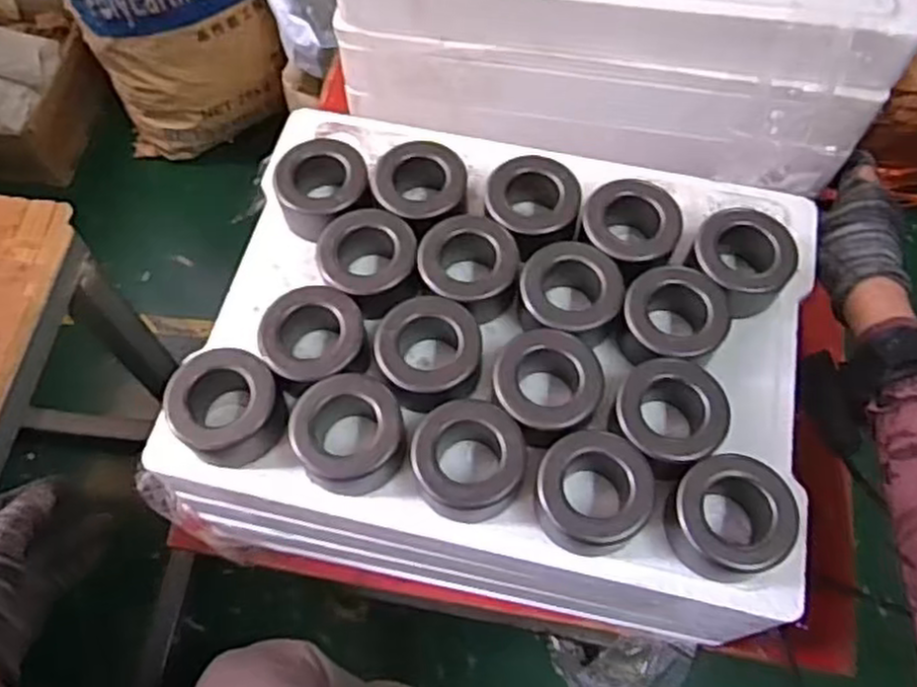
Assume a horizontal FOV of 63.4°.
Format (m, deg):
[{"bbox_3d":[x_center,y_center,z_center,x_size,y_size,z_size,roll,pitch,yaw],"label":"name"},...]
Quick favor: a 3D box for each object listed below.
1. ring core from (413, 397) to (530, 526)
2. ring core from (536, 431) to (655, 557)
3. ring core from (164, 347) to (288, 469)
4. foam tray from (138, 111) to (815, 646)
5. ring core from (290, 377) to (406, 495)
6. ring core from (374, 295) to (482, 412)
[{"bbox_3d":[0.006,0.066,0.416,0.059,0.036,0.059,0,64,0],"label":"ring core"},{"bbox_3d":[0.073,0.082,0.408,0.059,0.037,0.059,7,64,3],"label":"ring core"},{"bbox_3d":[-0.133,0.038,0.429,0.061,0.036,0.062,0,64,0],"label":"ring core"},{"bbox_3d":[0.030,-0.008,0.451,0.359,0.050,0.305,10,64,5],"label":"foam tray"},{"bbox_3d":[-0.062,0.051,0.422,0.060,0.032,0.063,0,64,0],"label":"ring core"},{"bbox_3d":[-0.019,0.007,0.440,0.061,0.035,0.064,0,64,0],"label":"ring core"}]

